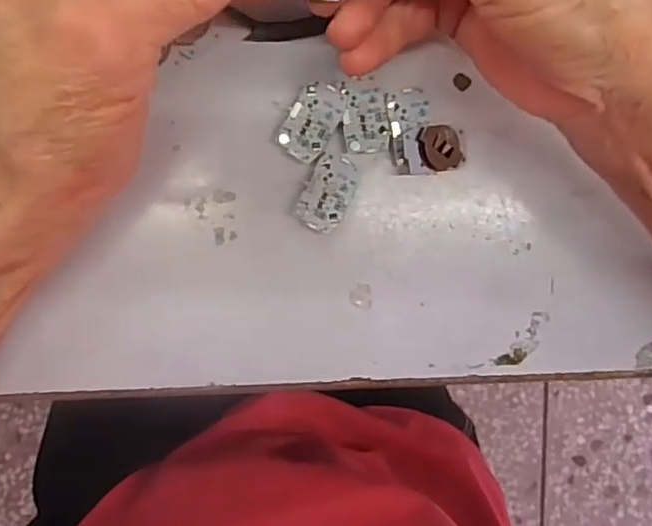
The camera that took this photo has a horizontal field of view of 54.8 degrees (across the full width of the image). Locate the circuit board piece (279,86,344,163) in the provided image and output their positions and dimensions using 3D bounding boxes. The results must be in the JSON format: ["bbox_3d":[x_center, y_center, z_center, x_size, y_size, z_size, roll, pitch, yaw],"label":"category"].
[{"bbox_3d":[-0.005,-0.054,0.239,0.018,0.004,0.029,29,91,-8],"label":"circuit board piece"}]

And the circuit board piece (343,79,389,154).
[{"bbox_3d":[0.016,-0.056,0.240,0.017,0.004,0.027,-3,95,-6],"label":"circuit board piece"}]

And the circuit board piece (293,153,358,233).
[{"bbox_3d":[0.001,-0.027,0.244,0.018,0.005,0.030,26,92,-8],"label":"circuit board piece"}]

